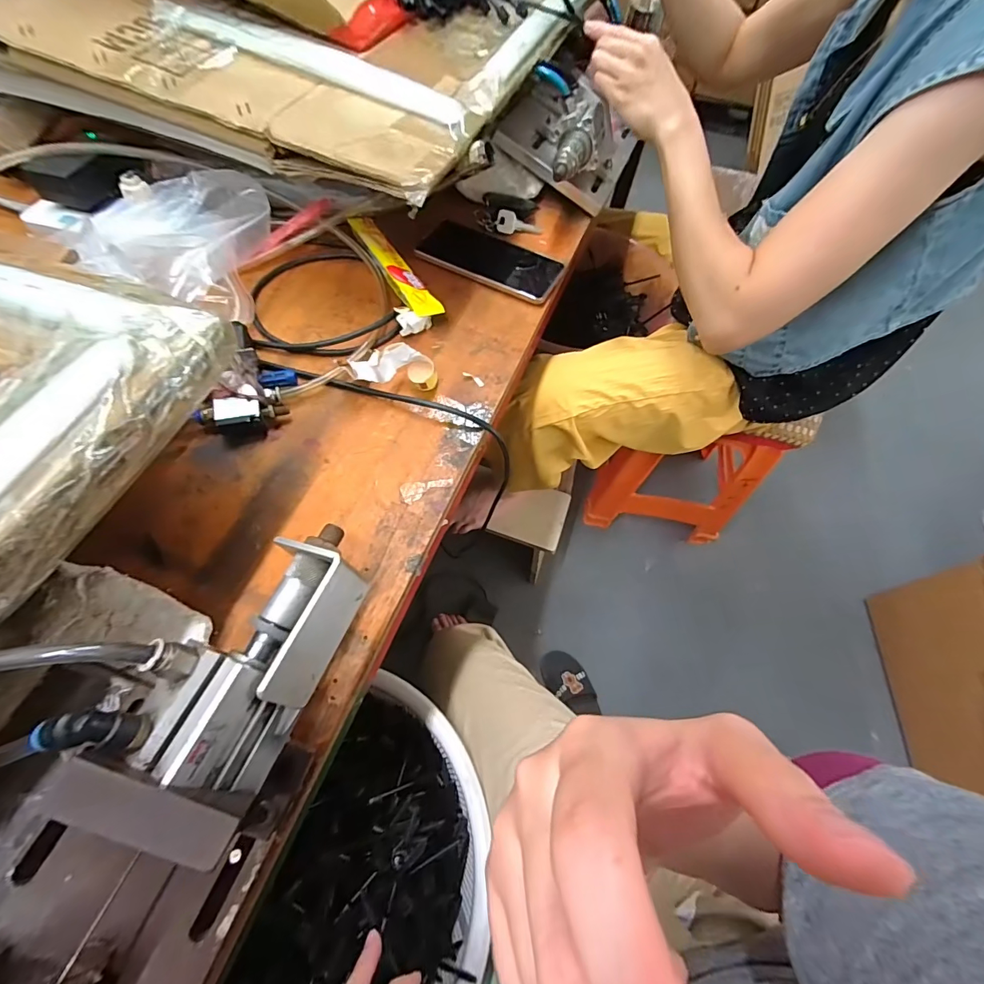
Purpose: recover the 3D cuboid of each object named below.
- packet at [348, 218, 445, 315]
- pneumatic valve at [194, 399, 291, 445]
[{"bbox_3d":[-0.111,-0.254,0.474,0.030,0.010,0.197,-25,62,-18],"label":"packet"},{"bbox_3d":[-0.213,-0.061,0.368,0.065,0.025,0.030,-1,62,-3],"label":"pneumatic valve"}]

